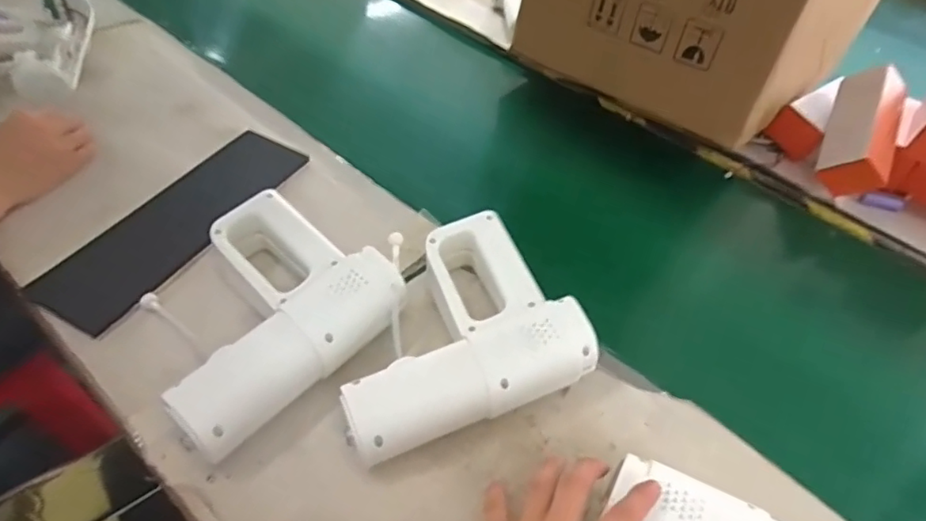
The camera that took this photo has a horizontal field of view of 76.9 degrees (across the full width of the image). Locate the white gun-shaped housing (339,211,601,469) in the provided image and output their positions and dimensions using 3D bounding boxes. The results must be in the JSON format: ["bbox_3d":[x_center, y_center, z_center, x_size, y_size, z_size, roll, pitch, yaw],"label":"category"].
[{"bbox_3d":[-0.016,0.058,0.518,0.207,0.065,0.185,-14,50,-19],"label":"white gun-shaped housing"}]

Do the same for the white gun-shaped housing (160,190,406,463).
[{"bbox_3d":[-0.182,0.041,0.512,0.183,0.060,0.203,37,53,24],"label":"white gun-shaped housing"}]

